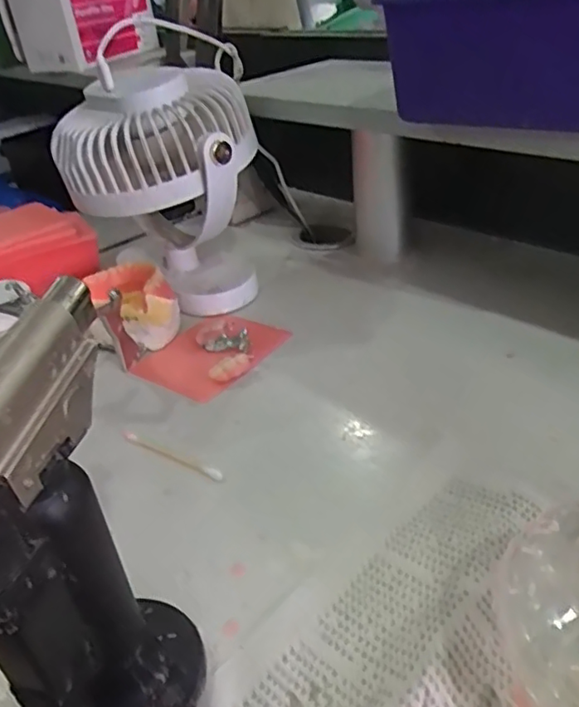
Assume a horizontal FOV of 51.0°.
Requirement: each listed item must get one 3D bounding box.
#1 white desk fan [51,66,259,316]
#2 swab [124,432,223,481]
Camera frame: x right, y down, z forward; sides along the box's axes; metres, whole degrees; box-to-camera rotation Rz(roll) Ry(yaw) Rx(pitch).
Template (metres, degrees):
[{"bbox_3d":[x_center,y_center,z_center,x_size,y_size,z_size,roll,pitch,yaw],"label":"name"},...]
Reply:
[{"bbox_3d":[-0.096,-0.126,0.479,0.146,0.159,0.137,-19,35,-17],"label":"white desk fan"},{"bbox_3d":[-0.064,0.054,0.331,0.070,0.005,0.007,17,38,32],"label":"swab"}]

